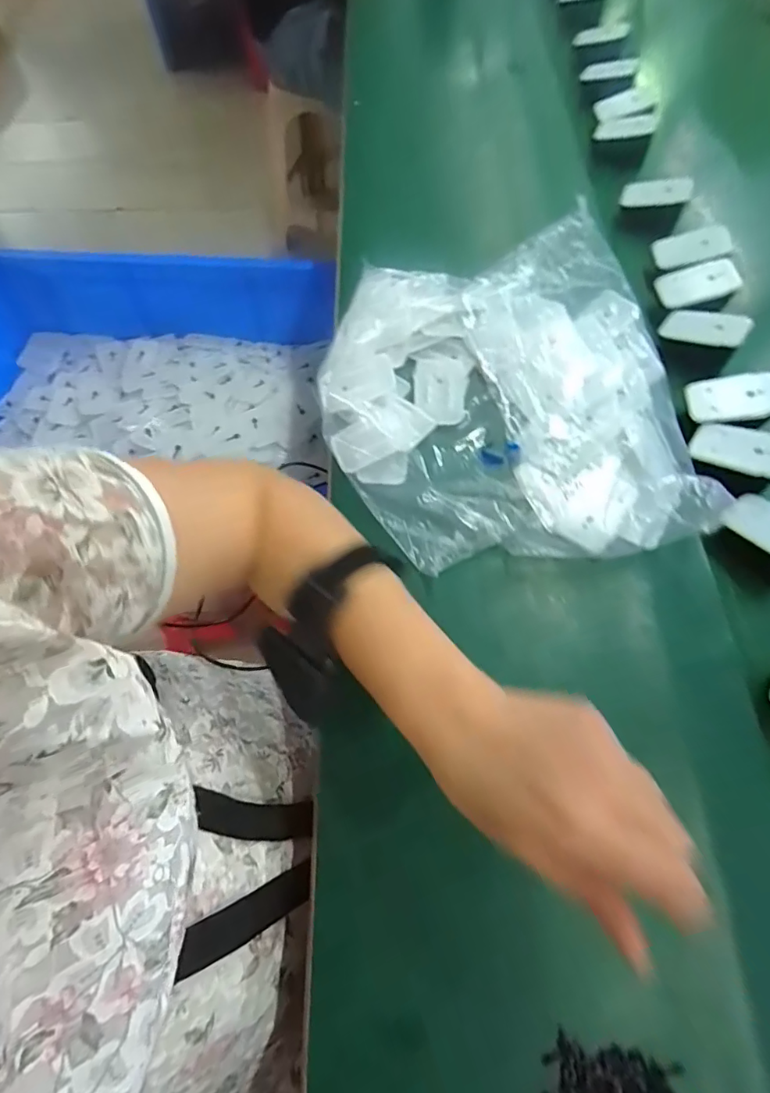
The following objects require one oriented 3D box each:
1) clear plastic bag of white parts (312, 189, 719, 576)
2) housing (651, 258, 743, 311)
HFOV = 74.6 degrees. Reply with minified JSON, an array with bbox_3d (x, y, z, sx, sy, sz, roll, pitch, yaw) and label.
[{"bbox_3d":[0.094,-0.134,0.436,0.291,0.062,0.298,-1,66,2],"label":"clear plastic bag of white parts"},{"bbox_3d":[0.300,-0.253,0.487,0.067,0.008,0.036,-8,89,26],"label":"housing"}]

